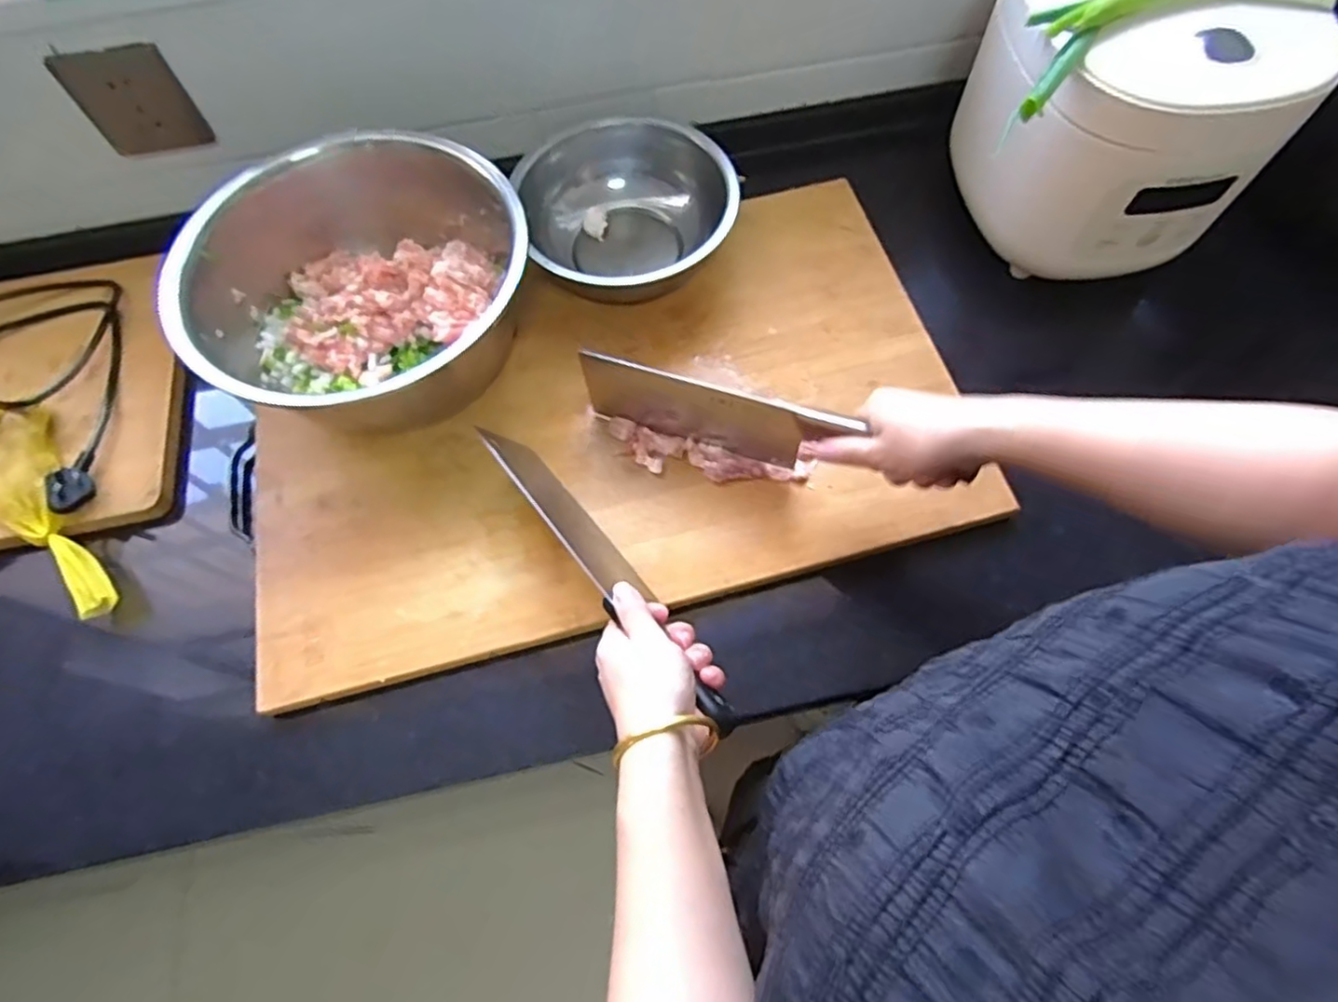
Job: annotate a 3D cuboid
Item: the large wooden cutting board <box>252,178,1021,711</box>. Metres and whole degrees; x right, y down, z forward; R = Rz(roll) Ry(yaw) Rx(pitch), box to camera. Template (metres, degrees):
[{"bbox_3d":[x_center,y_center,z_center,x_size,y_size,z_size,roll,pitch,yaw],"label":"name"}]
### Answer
[{"bbox_3d":[-0.058,-0.074,0.601,0.591,0.030,0.372,-15,66,-5],"label":"large wooden cutting board"}]

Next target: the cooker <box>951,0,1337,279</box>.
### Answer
[{"bbox_3d":[0.378,-0.341,0.590,0.211,0.180,0.223,-1,66,1],"label":"cooker"}]

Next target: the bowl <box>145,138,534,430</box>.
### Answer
[{"bbox_3d":[-0.251,-0.175,0.573,0.229,0.139,0.266,28,69,13],"label":"bowl"}]

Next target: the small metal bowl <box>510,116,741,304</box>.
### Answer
[{"bbox_3d":[-0.032,-0.261,0.642,0.182,0.073,0.200,-1,66,1],"label":"small metal bowl"}]

